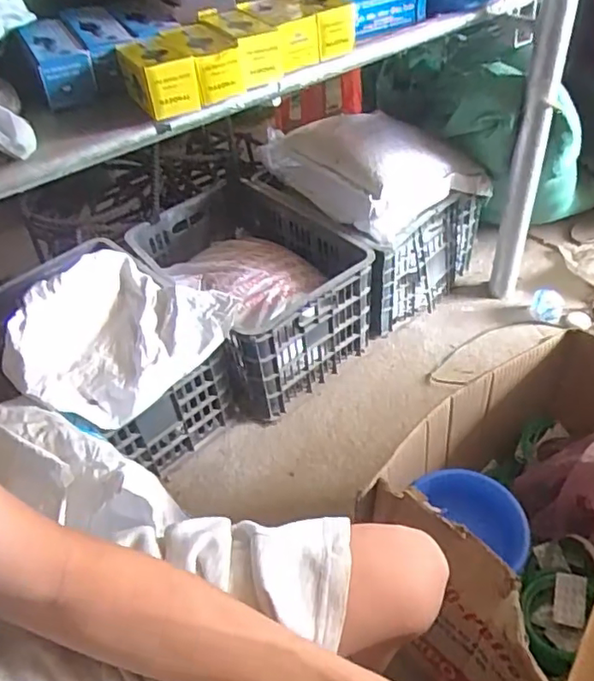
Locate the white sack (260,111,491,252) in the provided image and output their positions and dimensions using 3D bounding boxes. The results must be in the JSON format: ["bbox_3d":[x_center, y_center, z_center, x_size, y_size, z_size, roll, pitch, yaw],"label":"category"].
[{"bbox_3d":[0.162,-0.444,1.372,0.338,0.145,0.455,-32,51,-22],"label":"white sack"}]

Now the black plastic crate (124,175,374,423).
[{"bbox_3d":[-0.116,-0.134,1.378,0.379,0.267,0.552,-31,50,-21],"label":"black plastic crate"}]

